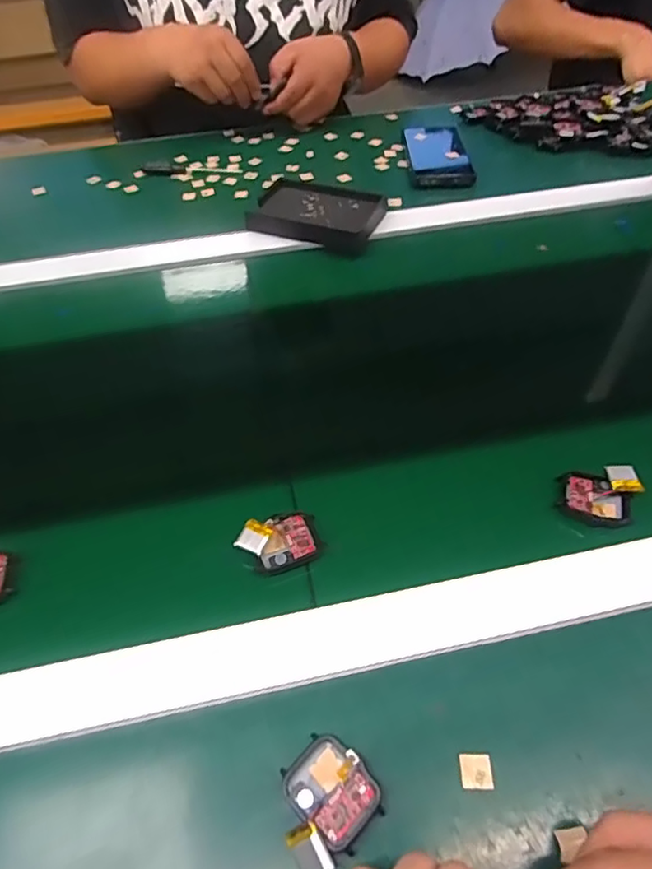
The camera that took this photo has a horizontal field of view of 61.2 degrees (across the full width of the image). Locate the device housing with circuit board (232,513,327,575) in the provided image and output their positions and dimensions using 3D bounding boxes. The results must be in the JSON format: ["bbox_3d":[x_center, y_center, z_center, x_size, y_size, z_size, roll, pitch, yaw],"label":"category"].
[{"bbox_3d":[-0.030,0.071,0.365,0.052,0.015,0.038,-23,55,-15],"label":"device housing with circuit board"}]

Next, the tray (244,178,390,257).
[{"bbox_3d":[-0.009,-0.253,0.624,0.139,0.020,0.104,17,54,15],"label":"tray"}]

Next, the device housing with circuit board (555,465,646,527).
[{"bbox_3d":[0.189,0.040,0.380,0.049,0.013,0.043,12,53,11],"label":"device housing with circuit board"}]

